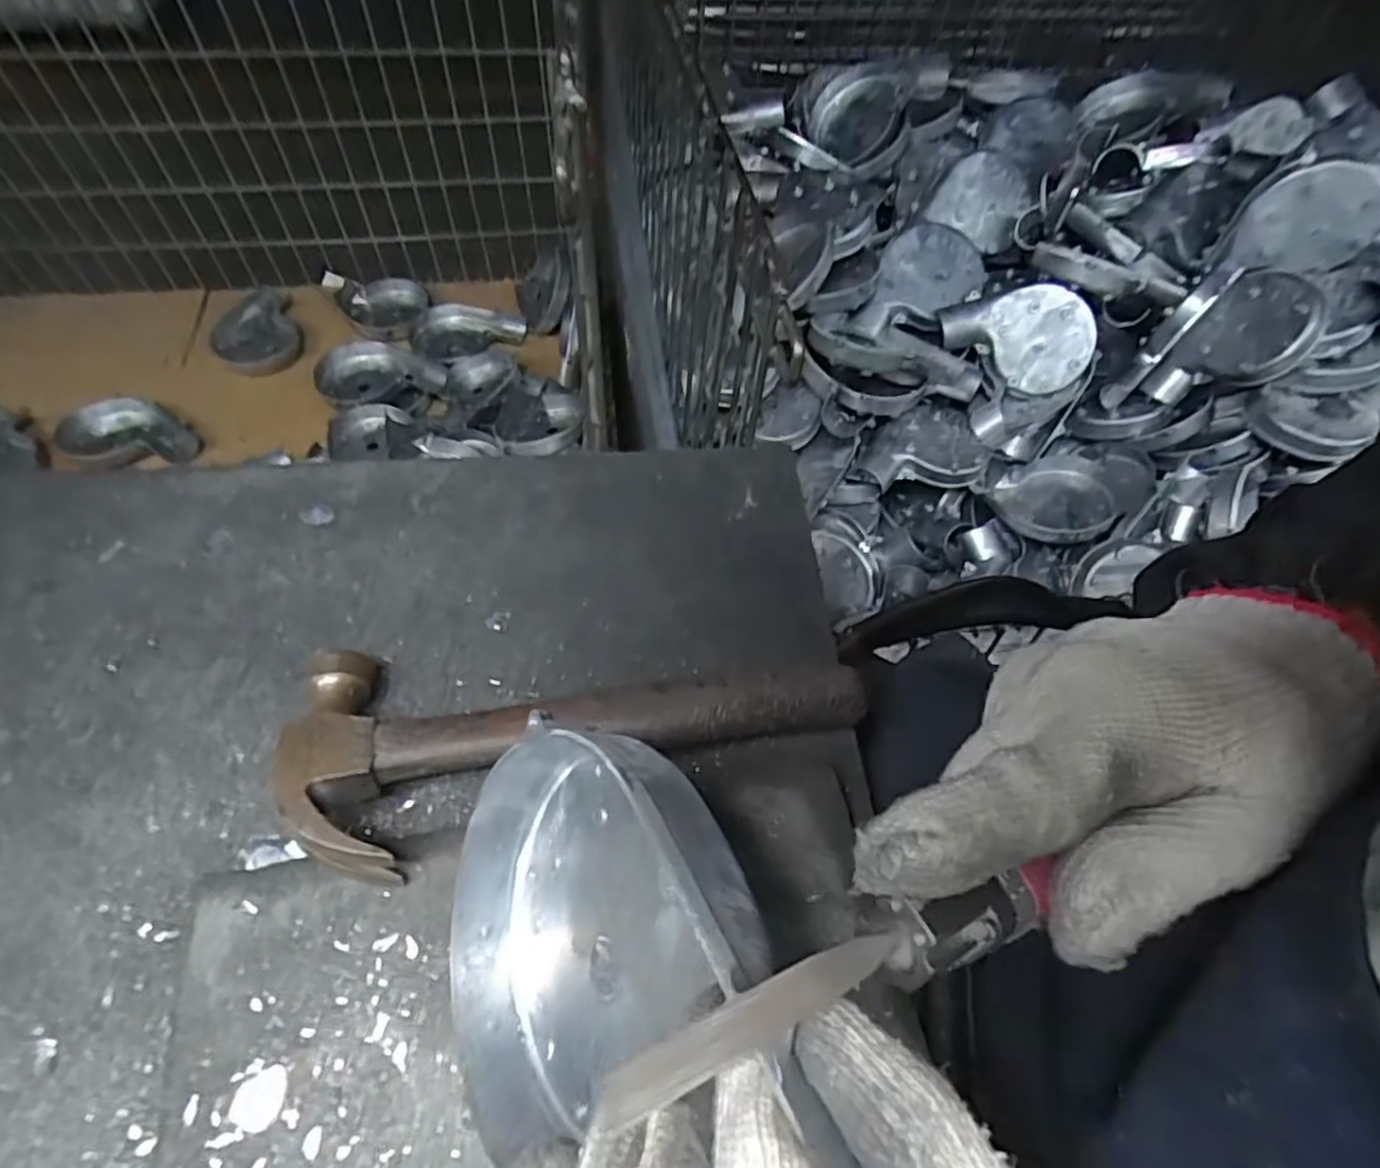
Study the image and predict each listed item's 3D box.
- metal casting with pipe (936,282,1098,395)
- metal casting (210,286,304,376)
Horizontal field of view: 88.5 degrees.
[{"bbox_3d":[0.454,-0.349,0.971,0.191,0.129,0.038,33,23,-2],"label":"metal casting with pipe"},{"bbox_3d":[-0.829,-0.481,1.352,0.155,0.041,0.232,-21,62,-15],"label":"metal casting"}]

